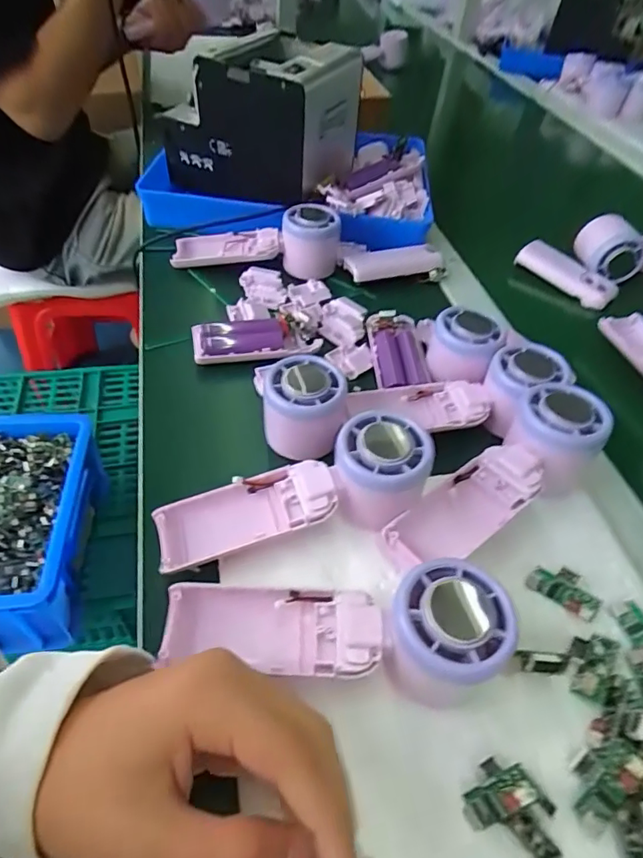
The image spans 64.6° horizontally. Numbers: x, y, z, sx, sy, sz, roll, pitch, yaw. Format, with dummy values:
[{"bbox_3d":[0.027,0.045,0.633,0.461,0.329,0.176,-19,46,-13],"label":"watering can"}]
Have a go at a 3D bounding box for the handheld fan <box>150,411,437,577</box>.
[{"bbox_3d":[-0.014,0.044,0.309,0.168,0.050,0.058,-20,50,5],"label":"handheld fan"}]

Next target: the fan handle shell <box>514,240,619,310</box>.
[{"bbox_3d":[0.256,-0.163,0.534,0.031,0.024,0.103,-32,58,-29],"label":"fan handle shell"}]

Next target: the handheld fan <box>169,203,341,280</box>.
[{"bbox_3d":[-0.066,-0.184,0.516,0.165,0.078,0.064,5,48,-1],"label":"handheld fan"}]

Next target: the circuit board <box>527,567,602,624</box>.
[{"bbox_3d":[0.141,0.092,0.293,0.039,0.010,0.018,29,52,19],"label":"circuit board"}]

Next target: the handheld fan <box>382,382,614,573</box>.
[{"bbox_3d":[0.112,0.034,0.324,0.167,0.048,0.057,-35,58,-12],"label":"handheld fan"}]

